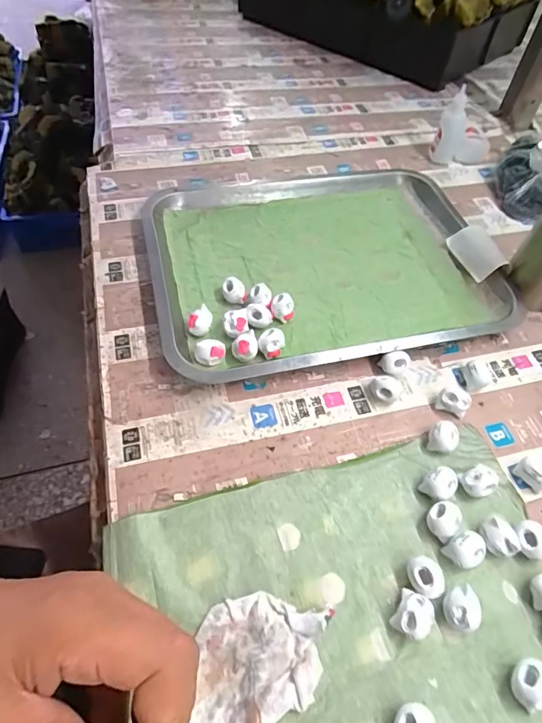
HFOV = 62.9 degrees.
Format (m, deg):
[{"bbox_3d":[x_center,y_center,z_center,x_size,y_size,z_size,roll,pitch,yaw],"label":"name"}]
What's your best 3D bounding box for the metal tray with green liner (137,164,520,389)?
[{"bbox_3d":[0.053,-0.106,0.463,0.339,0.023,0.261,-9,56,-11],"label":"metal tray with green liner"}]

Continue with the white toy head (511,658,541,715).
[{"bbox_3d":[0.155,0.194,0.267,0.018,0.020,0.026,38,60,21],"label":"white toy head"}]

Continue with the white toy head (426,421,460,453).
[{"bbox_3d":[0.139,0.062,0.357,0.022,0.017,0.023,2,55,-3],"label":"white toy head"}]

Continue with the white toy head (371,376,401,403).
[{"bbox_3d":[0.099,0.024,0.383,0.023,0.019,0.020,28,57,15],"label":"white toy head"}]

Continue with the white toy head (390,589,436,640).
[{"bbox_3d":[0.091,0.162,0.283,0.021,0.018,0.025,28,57,15],"label":"white toy head"}]

